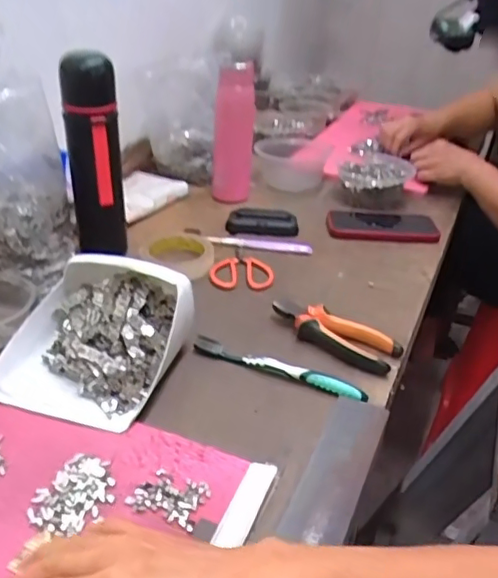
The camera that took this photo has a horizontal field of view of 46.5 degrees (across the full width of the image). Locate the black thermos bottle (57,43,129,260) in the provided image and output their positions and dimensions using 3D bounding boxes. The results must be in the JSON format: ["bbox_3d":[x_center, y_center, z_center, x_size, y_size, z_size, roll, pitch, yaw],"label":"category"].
[{"bbox_3d":[-0.194,-0.163,0.732,0.065,0.242,0.058,-4,33,-13],"label":"black thermos bottle"}]

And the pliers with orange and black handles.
[{"bbox_3d":[0.092,0.049,0.643,0.148,0.031,0.052,22,36,25],"label":"pliers with orange and black handles"}]

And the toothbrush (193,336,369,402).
[{"bbox_3d":[0.029,0.080,0.592,0.184,0.016,0.010,15,34,16],"label":"toothbrush"}]

